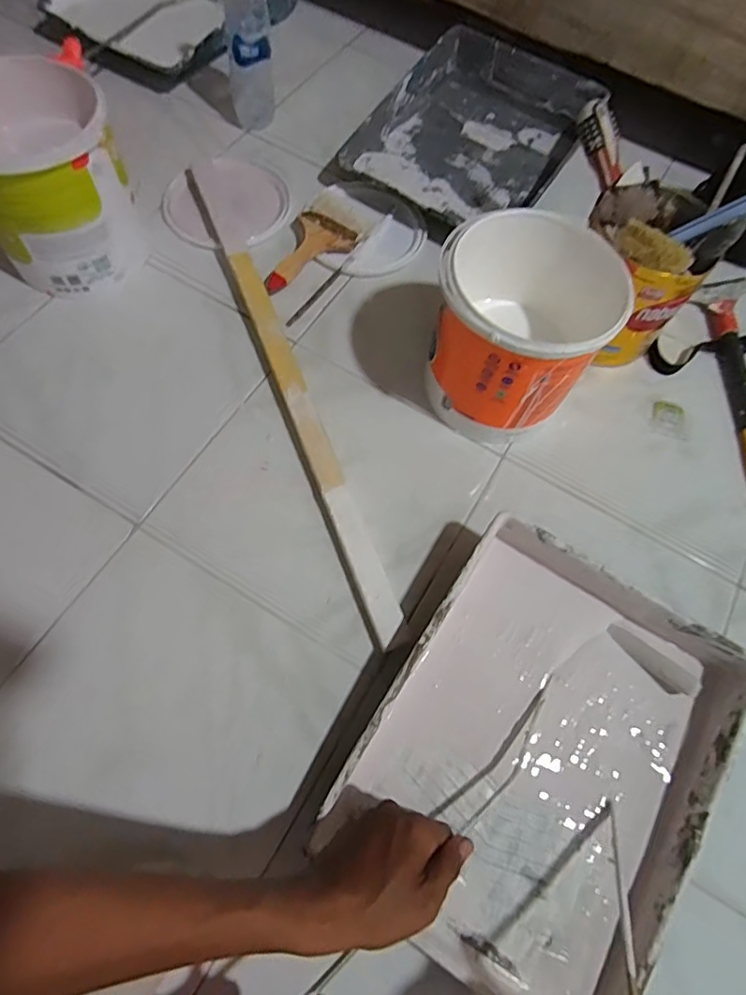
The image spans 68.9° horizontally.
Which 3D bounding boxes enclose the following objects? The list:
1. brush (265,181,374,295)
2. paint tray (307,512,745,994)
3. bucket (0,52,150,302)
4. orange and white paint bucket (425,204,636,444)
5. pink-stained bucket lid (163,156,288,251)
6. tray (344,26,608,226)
[{"bbox_3d":[-0.079,-0.353,0.758,0.089,0.023,0.212,29,67,10],"label":"brush"},{"bbox_3d":[0.149,0.230,0.489,0.277,0.076,0.345,31,67,11],"label":"paint tray"},{"bbox_3d":[-0.389,-0.382,0.666,0.182,0.184,0.182,1,65,-3],"label":"bucket"},{"bbox_3d":[0.159,-0.184,0.619,0.177,0.183,0.180,1,68,-4],"label":"orange and white paint bucket"},{"bbox_3d":[-0.210,-0.440,0.798,0.175,0.016,0.178,1,65,-3],"label":"pink-stained bucket lid"},{"bbox_3d":[0.161,-0.562,0.842,0.292,0.068,0.374,28,67,9],"label":"tray"}]

